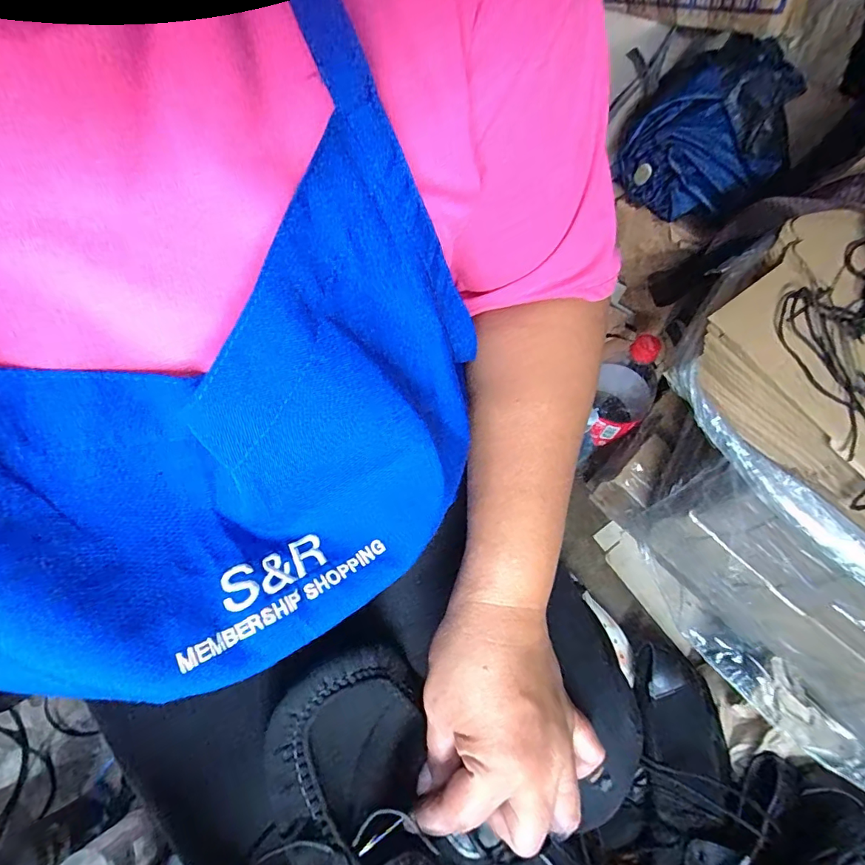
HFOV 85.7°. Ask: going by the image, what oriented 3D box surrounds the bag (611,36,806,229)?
[{"bbox_3d":[0.277,-0.293,0.457,0.146,0.116,0.110,32,71,11],"label":"bag"}]

